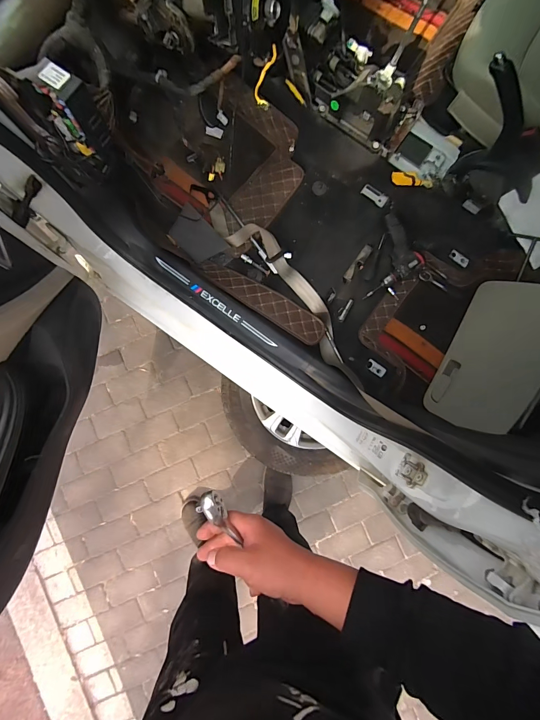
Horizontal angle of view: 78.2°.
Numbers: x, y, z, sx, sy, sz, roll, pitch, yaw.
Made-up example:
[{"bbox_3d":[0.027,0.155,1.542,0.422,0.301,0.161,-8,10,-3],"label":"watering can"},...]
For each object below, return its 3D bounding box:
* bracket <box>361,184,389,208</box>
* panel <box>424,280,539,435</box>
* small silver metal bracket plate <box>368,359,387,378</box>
[{"bbox_3d":[0.328,-0.513,1.033,0.086,0.011,0.040,41,92,3],"label":"bracket"},{"bbox_3d":[0.618,-0.009,0.921,0.050,0.257,0.426,11,102,-36],"label":"panel"},{"bbox_3d":[0.328,0.024,1.020,0.059,0.007,0.035,36,87,1],"label":"small silver metal bracket plate"}]

